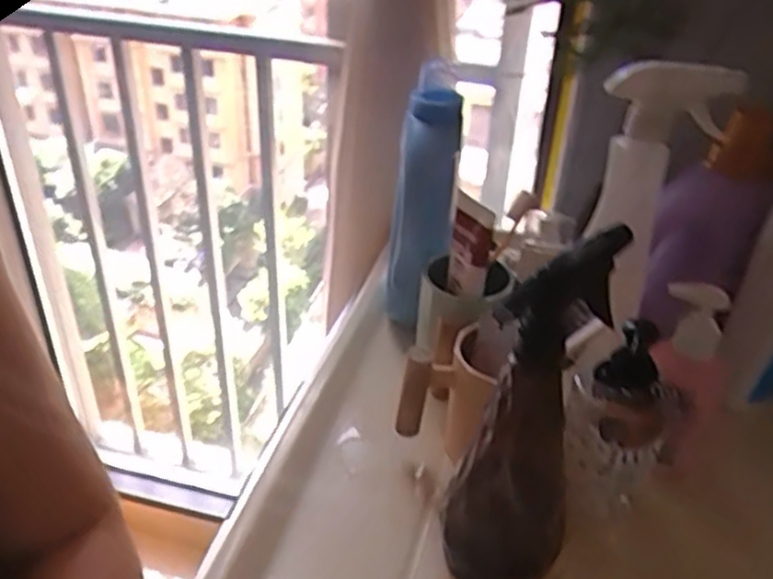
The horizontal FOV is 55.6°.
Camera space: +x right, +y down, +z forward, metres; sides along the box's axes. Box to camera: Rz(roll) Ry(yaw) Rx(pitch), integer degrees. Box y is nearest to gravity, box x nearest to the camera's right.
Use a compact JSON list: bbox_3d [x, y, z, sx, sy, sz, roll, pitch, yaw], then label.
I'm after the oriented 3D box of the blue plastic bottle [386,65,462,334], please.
[{"bbox_3d":[0.034,-0.084,0.688,0.057,0.247,0.062,8,5,9],"label":"blue plastic bottle"}]

